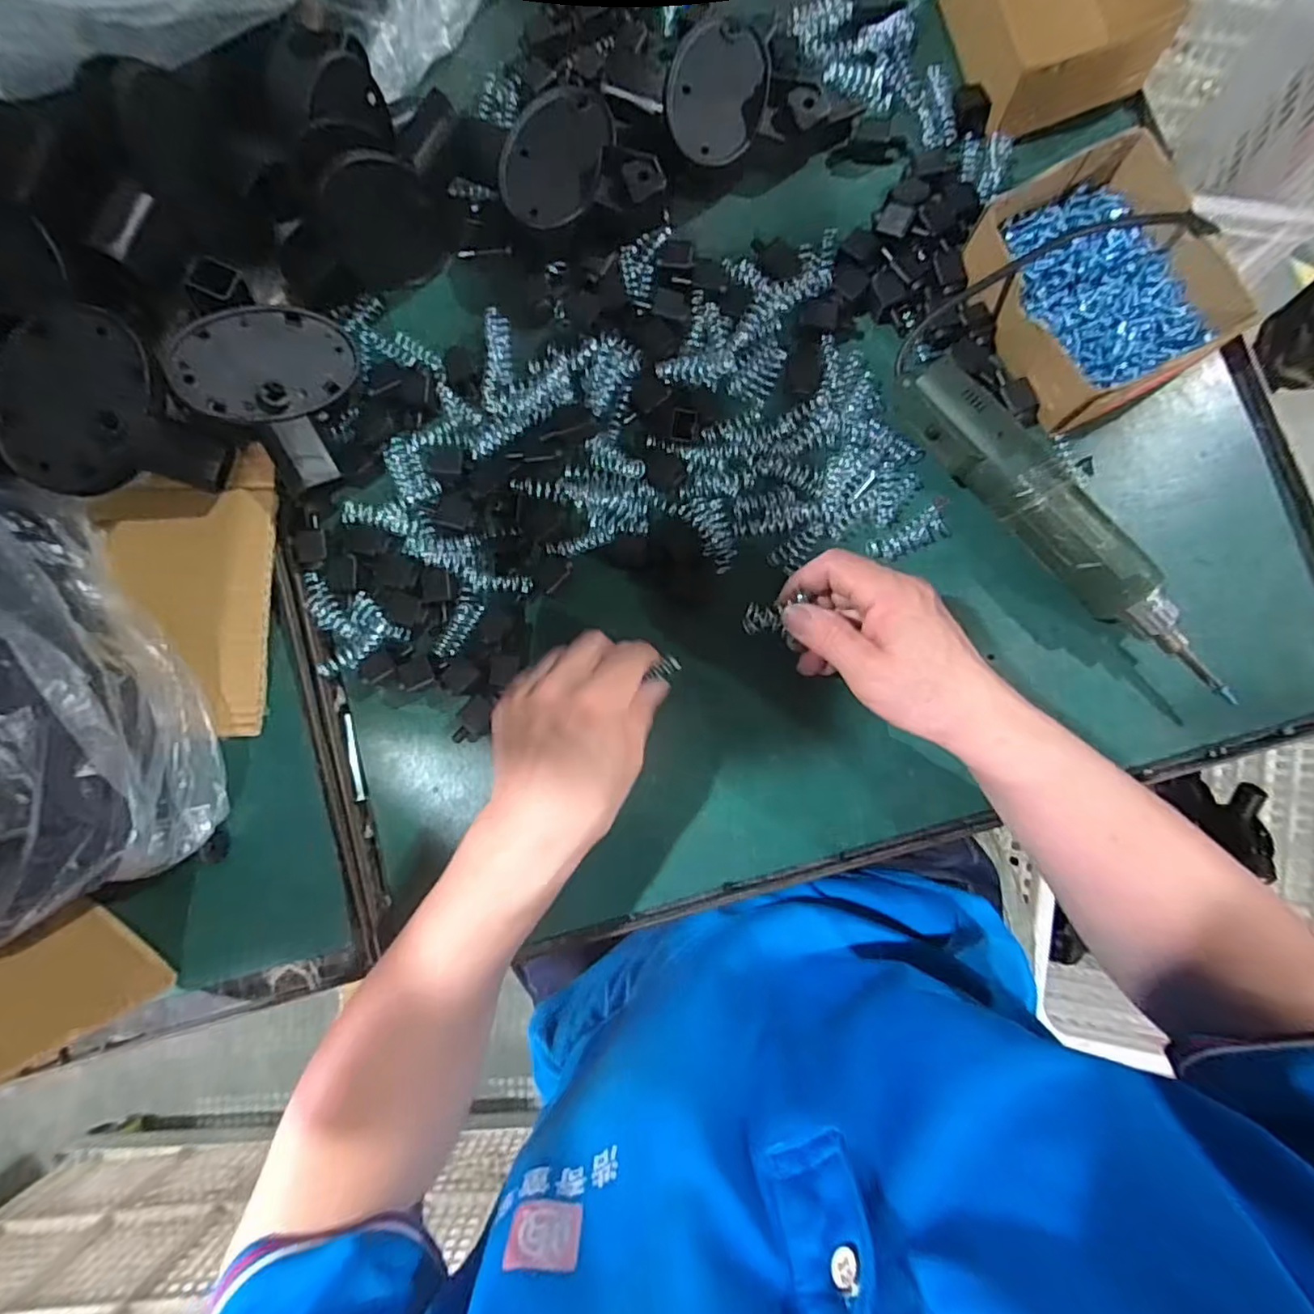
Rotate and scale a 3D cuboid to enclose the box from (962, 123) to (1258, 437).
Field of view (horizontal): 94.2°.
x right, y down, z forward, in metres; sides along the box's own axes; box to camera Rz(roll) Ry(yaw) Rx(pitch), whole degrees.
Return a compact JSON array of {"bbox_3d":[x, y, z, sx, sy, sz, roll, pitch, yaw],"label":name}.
[{"bbox_3d":[0.270,-0.227,0.375,0.120,0.043,0.142,-29,85,0],"label":"box"}]

